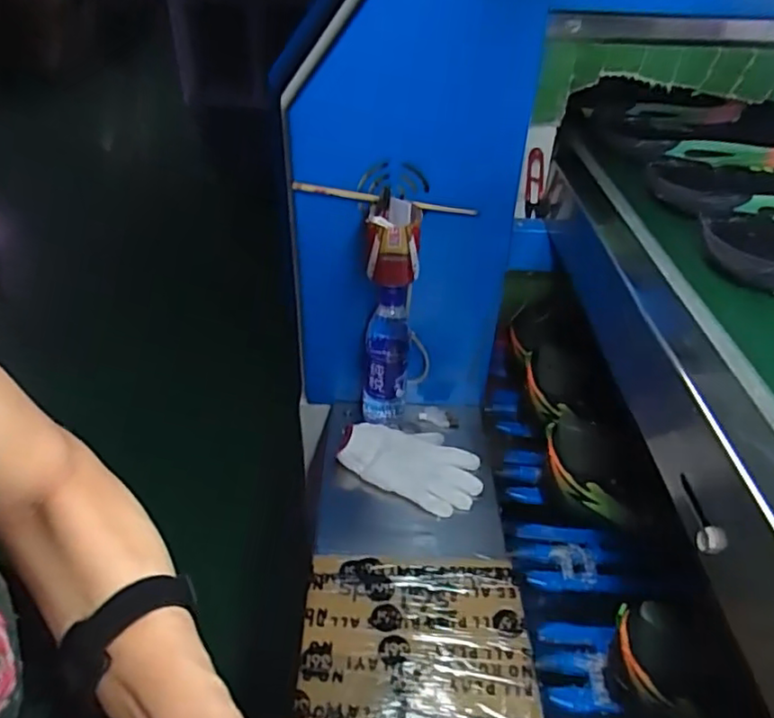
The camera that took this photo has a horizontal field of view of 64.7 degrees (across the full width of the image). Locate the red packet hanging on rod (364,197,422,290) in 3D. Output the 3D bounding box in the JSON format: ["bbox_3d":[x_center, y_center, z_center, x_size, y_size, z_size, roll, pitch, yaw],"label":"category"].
[{"bbox_3d":[0.007,-0.142,0.739,0.063,0.089,0.058,3,37,-3],"label":"red packet hanging on rod"}]

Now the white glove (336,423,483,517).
[{"bbox_3d":[0.039,0.134,0.838,0.183,0.033,0.114,22,40,21],"label":"white glove"}]

